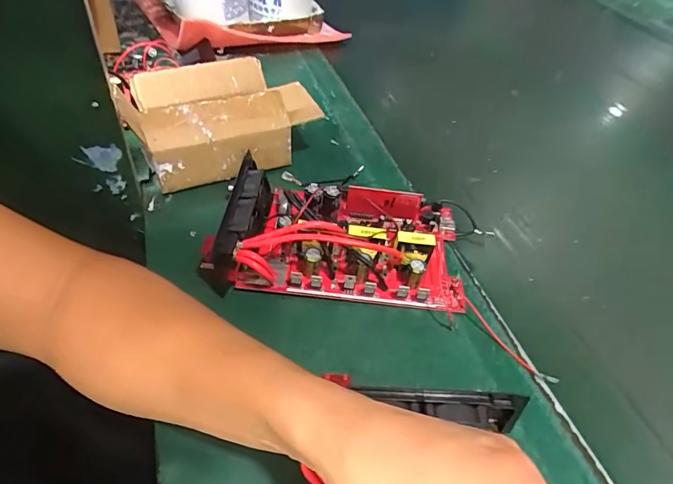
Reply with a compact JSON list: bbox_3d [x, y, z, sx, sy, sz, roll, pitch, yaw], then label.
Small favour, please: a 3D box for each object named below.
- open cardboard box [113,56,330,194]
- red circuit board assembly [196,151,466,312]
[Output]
[{"bbox_3d":[-0.128,-0.134,0.486,0.190,0.080,0.117,-18,51,-23],"label":"open cardboard box"},{"bbox_3d":[0.004,-0.016,0.398,0.222,0.064,0.127,5,46,-3],"label":"red circuit board assembly"}]

